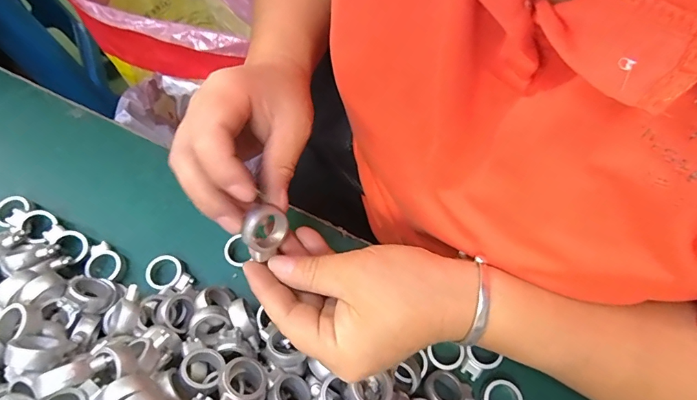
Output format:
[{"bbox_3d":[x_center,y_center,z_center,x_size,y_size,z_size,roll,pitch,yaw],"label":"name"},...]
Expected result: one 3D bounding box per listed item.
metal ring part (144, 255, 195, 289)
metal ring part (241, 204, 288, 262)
[{"bbox_3d":[-0.132,0.056,0.303,0.033,0.010,0.025,32,68,13],"label":"metal ring part"},{"bbox_3d":[-0.049,0.017,0.233,0.011,0.027,0.028,21,67,41],"label":"metal ring part"}]

